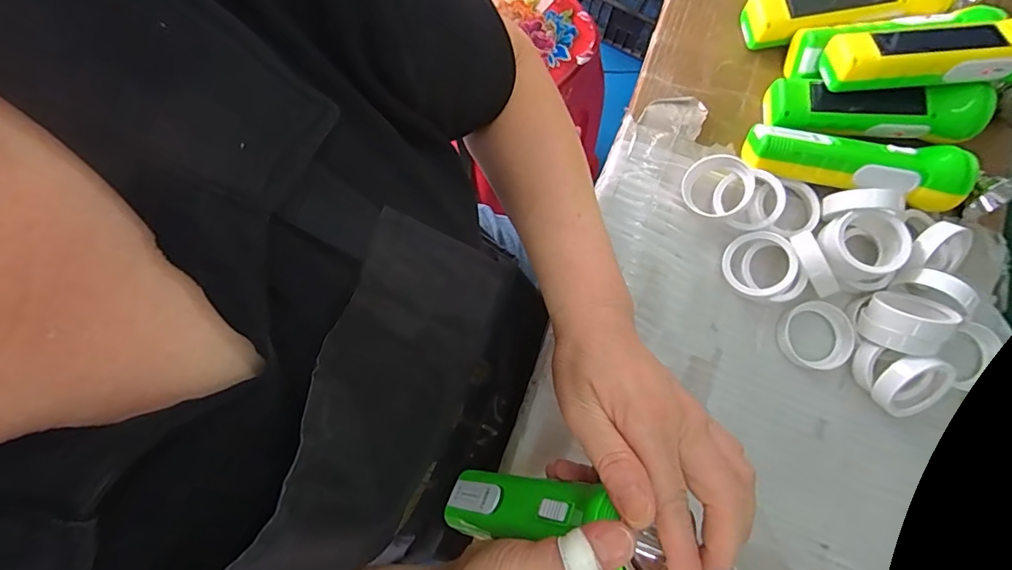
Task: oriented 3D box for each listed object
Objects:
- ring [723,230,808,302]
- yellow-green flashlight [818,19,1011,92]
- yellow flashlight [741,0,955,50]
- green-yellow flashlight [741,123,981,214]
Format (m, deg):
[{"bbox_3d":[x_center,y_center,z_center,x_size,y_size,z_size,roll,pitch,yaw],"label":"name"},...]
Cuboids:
[{"bbox_3d":[0.201,-0.013,0.366,0.049,0.018,0.058,-27,80,24],"label":"ring"},{"bbox_3d":[0.327,-0.173,0.347,0.157,0.037,0.045,2,79,16],"label":"yellow-green flashlight"},{"bbox_3d":[0.288,-0.237,0.398,0.150,0.032,0.044,-6,79,12],"label":"yellow flashlight"},{"bbox_3d":[0.274,-0.094,0.368,0.157,0.050,0.050,16,80,2],"label":"green-yellow flashlight"}]

